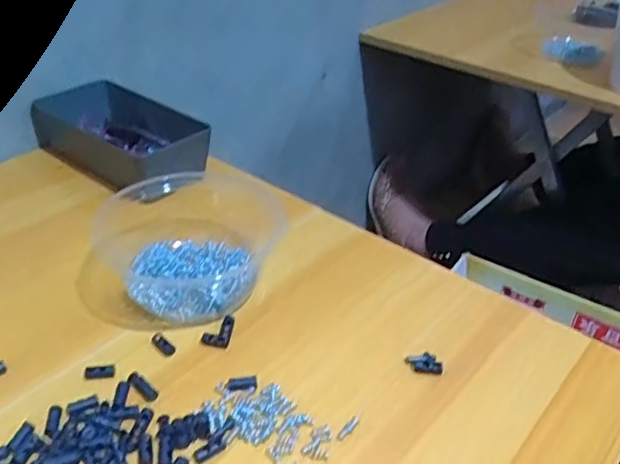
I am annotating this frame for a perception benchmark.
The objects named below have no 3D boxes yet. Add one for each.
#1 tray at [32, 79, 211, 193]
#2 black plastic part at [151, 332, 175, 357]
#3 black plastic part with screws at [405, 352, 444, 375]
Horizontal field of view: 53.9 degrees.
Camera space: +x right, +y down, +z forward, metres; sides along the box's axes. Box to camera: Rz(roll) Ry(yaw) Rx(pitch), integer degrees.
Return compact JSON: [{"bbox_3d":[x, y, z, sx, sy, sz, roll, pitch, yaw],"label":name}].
[{"bbox_3d":[-0.189,-0.101,0.622,0.176,0.051,0.105,27,42,29],"label":"tray"},{"bbox_3d":[-0.100,0.076,0.417,0.021,0.004,0.009,30,45,32],"label":"black plastic part"},{"bbox_3d":[0.077,0.087,0.410,0.025,0.004,0.015,9,36,7],"label":"black plastic part with screws"}]

